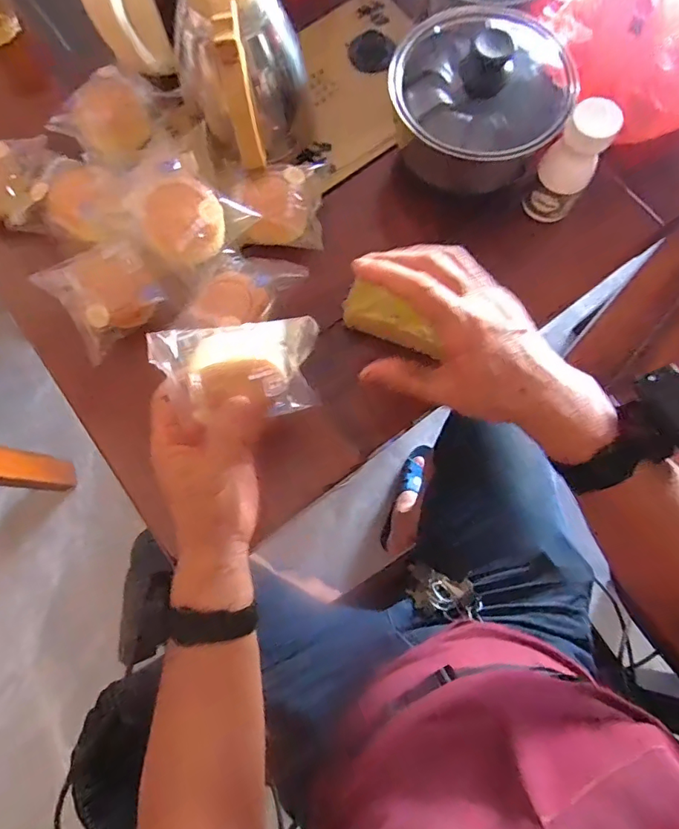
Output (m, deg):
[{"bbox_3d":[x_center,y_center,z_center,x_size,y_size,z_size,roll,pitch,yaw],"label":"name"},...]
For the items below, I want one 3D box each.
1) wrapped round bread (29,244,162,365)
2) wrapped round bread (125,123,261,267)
[{"bbox_3d":[-0.220,-0.111,0.448,0.090,0.030,0.088,-28,115,-2],"label":"wrapped round bread"},{"bbox_3d":[-0.136,-0.190,0.432,0.100,0.054,0.091,0,78,2],"label":"wrapped round bread"}]

